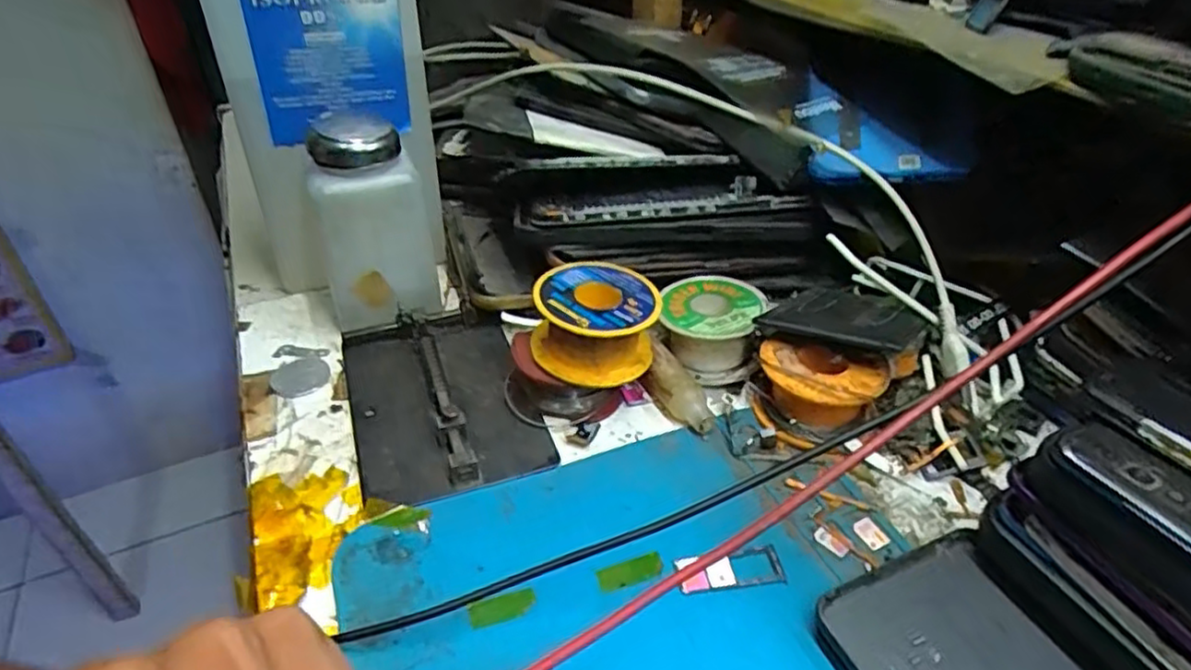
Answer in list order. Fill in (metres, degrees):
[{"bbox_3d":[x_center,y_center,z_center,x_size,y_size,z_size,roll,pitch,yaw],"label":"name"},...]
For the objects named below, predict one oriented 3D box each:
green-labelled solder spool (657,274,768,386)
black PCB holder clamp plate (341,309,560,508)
[{"bbox_3d":[0.057,-0.005,0.338,0.046,0.030,0.048,0,38,0],"label":"green-labelled solder spool"},{"bbox_3d":[-0.072,0.025,0.316,0.078,0.014,0.117,-13,39,-16],"label":"black PCB holder clamp plate"}]

